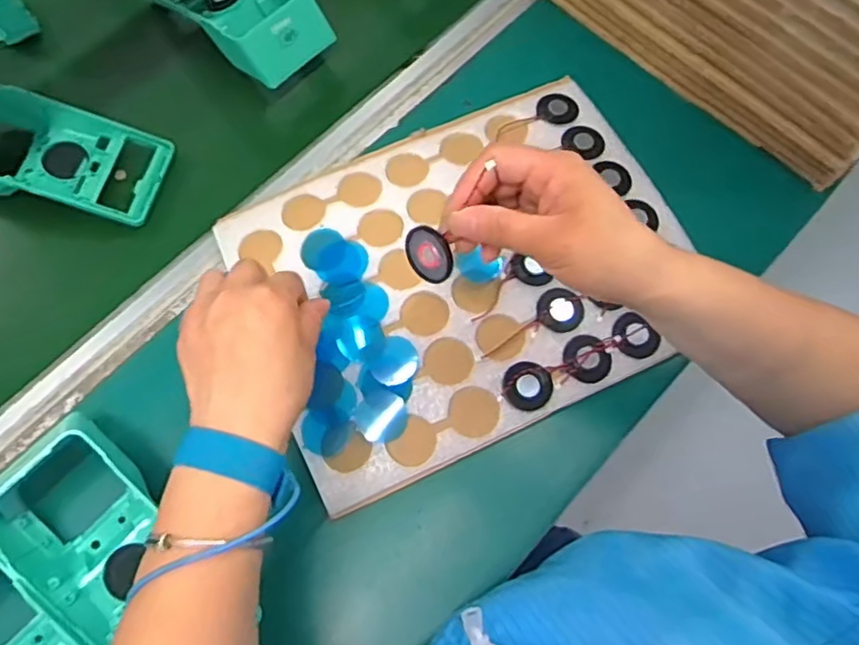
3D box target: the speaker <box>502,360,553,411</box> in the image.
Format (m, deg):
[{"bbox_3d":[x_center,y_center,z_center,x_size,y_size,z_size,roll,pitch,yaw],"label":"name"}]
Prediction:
[{"bbox_3d":[0.068,0.044,0.437,0.034,0.008,0.033,0,65,0],"label":"speaker"}]

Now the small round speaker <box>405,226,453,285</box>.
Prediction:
[{"bbox_3d":[0.000,-0.039,0.361,0.004,0.034,0.034,-36,102,-40],"label":"small round speaker"}]

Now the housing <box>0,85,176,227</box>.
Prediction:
[{"bbox_3d":[-0.316,-0.143,0.505,0.194,0.045,0.092,12,65,5],"label":"housing"}]

